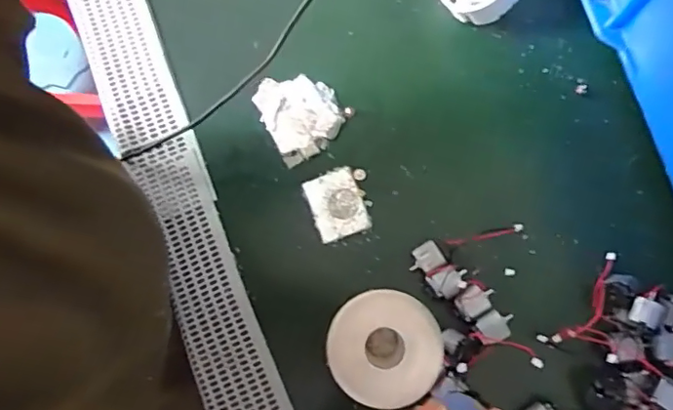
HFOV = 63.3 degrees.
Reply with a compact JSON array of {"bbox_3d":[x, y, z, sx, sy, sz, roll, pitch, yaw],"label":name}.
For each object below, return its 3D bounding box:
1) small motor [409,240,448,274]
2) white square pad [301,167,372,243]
[{"bbox_3d":[0.059,0.037,0.367,0.021,0.013,0.019,-32,79,-5],"label":"small motor"},{"bbox_3d":[0.000,0.000,0.385,0.036,0.004,0.047,-20,78,-3],"label":"white square pad"}]

